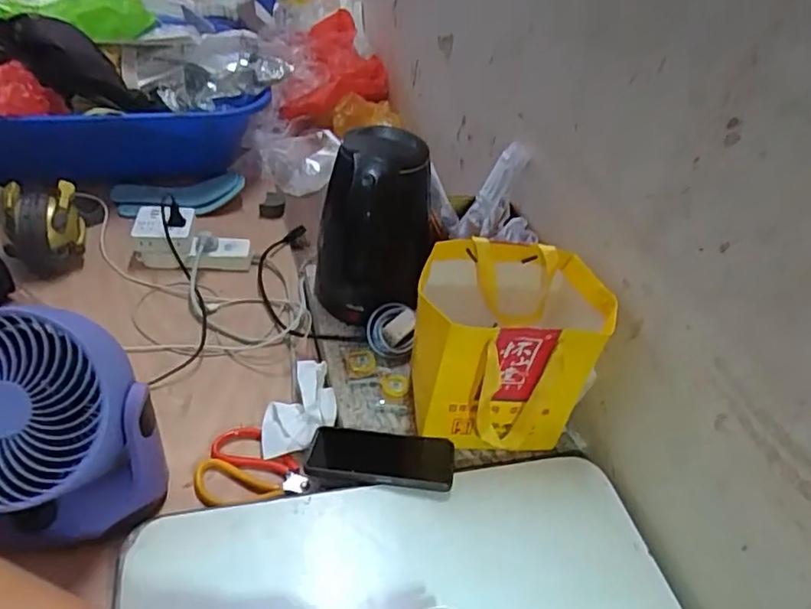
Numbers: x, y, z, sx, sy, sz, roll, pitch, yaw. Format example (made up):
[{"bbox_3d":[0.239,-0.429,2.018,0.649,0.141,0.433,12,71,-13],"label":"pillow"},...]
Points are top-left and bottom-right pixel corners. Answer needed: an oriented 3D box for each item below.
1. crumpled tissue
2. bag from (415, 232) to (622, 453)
[{"bbox_3d":[-0.131,0.124,0.750,0.088,0.035,0.121,-1,39,-8],"label":"crumpled tissue"},{"bbox_3d":[0.118,0.048,0.718,0.206,0.180,0.160,8,39,3],"label":"bag"}]

